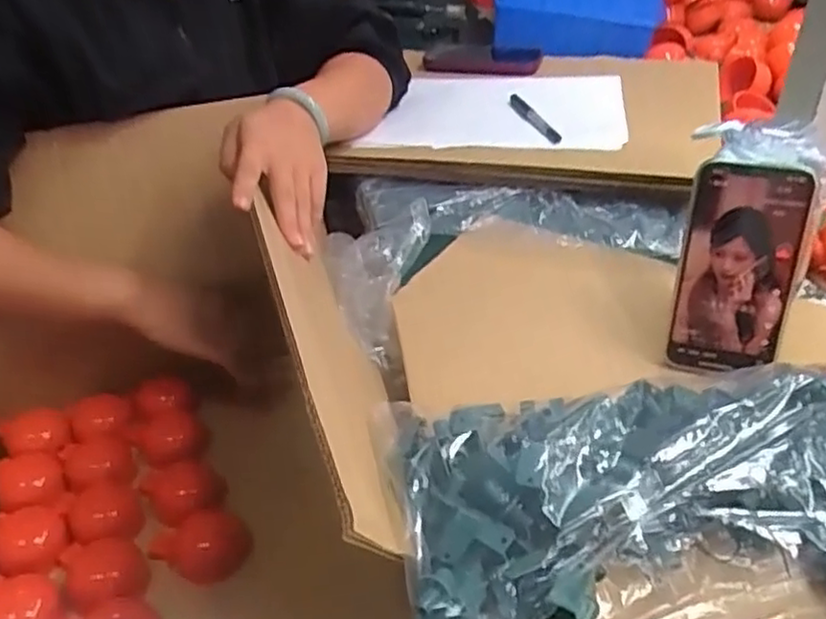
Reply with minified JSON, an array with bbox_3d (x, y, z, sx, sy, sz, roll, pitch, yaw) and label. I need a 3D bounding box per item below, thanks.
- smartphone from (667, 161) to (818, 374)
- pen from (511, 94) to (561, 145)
[{"bbox_3d":[0.221,-0.025,0.470,0.072,0.142,0.006,9,17,16],"label":"smartphone"},{"bbox_3d":[0.138,-0.219,0.788,0.014,0.015,0.134,-11,37,-10],"label":"pen"}]

